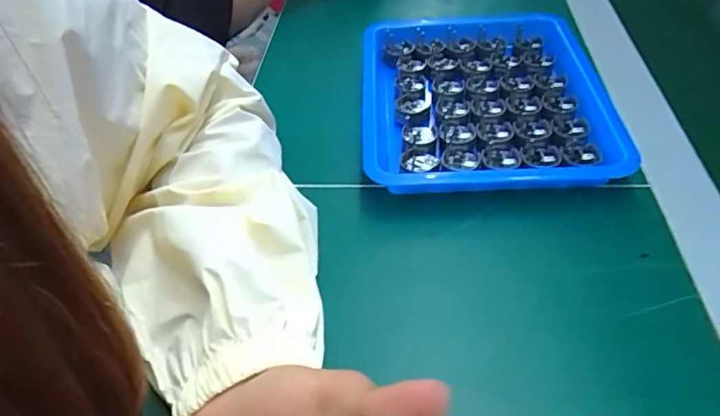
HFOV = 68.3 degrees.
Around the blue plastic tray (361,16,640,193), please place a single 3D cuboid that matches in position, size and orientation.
[{"bbox_3d":[0.092,-0.087,0.417,0.177,0.032,0.213,-2,45,1],"label":"blue plastic tray"}]

